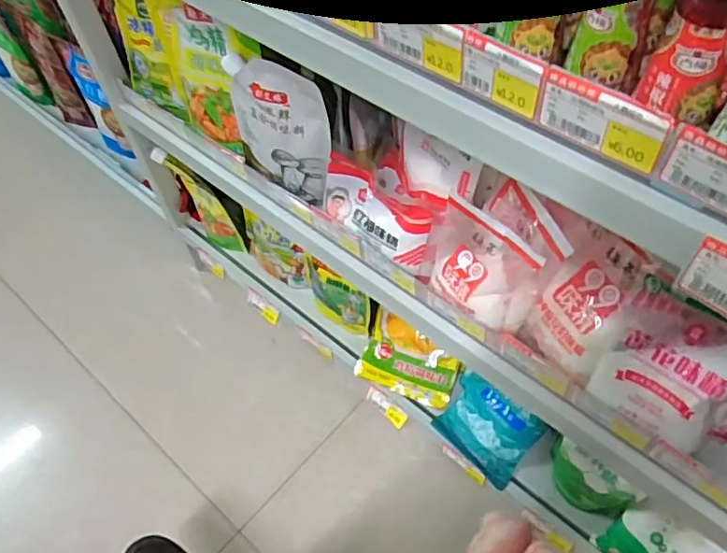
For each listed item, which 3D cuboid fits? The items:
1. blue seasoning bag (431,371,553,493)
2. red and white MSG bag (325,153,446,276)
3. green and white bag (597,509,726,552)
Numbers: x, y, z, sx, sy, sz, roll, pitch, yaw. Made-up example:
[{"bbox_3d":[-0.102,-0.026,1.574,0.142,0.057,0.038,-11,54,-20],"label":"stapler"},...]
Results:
[{"bbox_3d":[0.155,0.192,0.781,0.122,0.031,0.103,35,105,32],"label":"blue seasoning bag"},{"bbox_3d":[0.014,-0.060,0.615,0.143,0.079,0.034,35,64,25],"label":"red and white MSG bag"},{"bbox_3d":[0.319,0.303,0.670,0.106,0.068,0.051,29,61,22],"label":"green and white bag"}]

